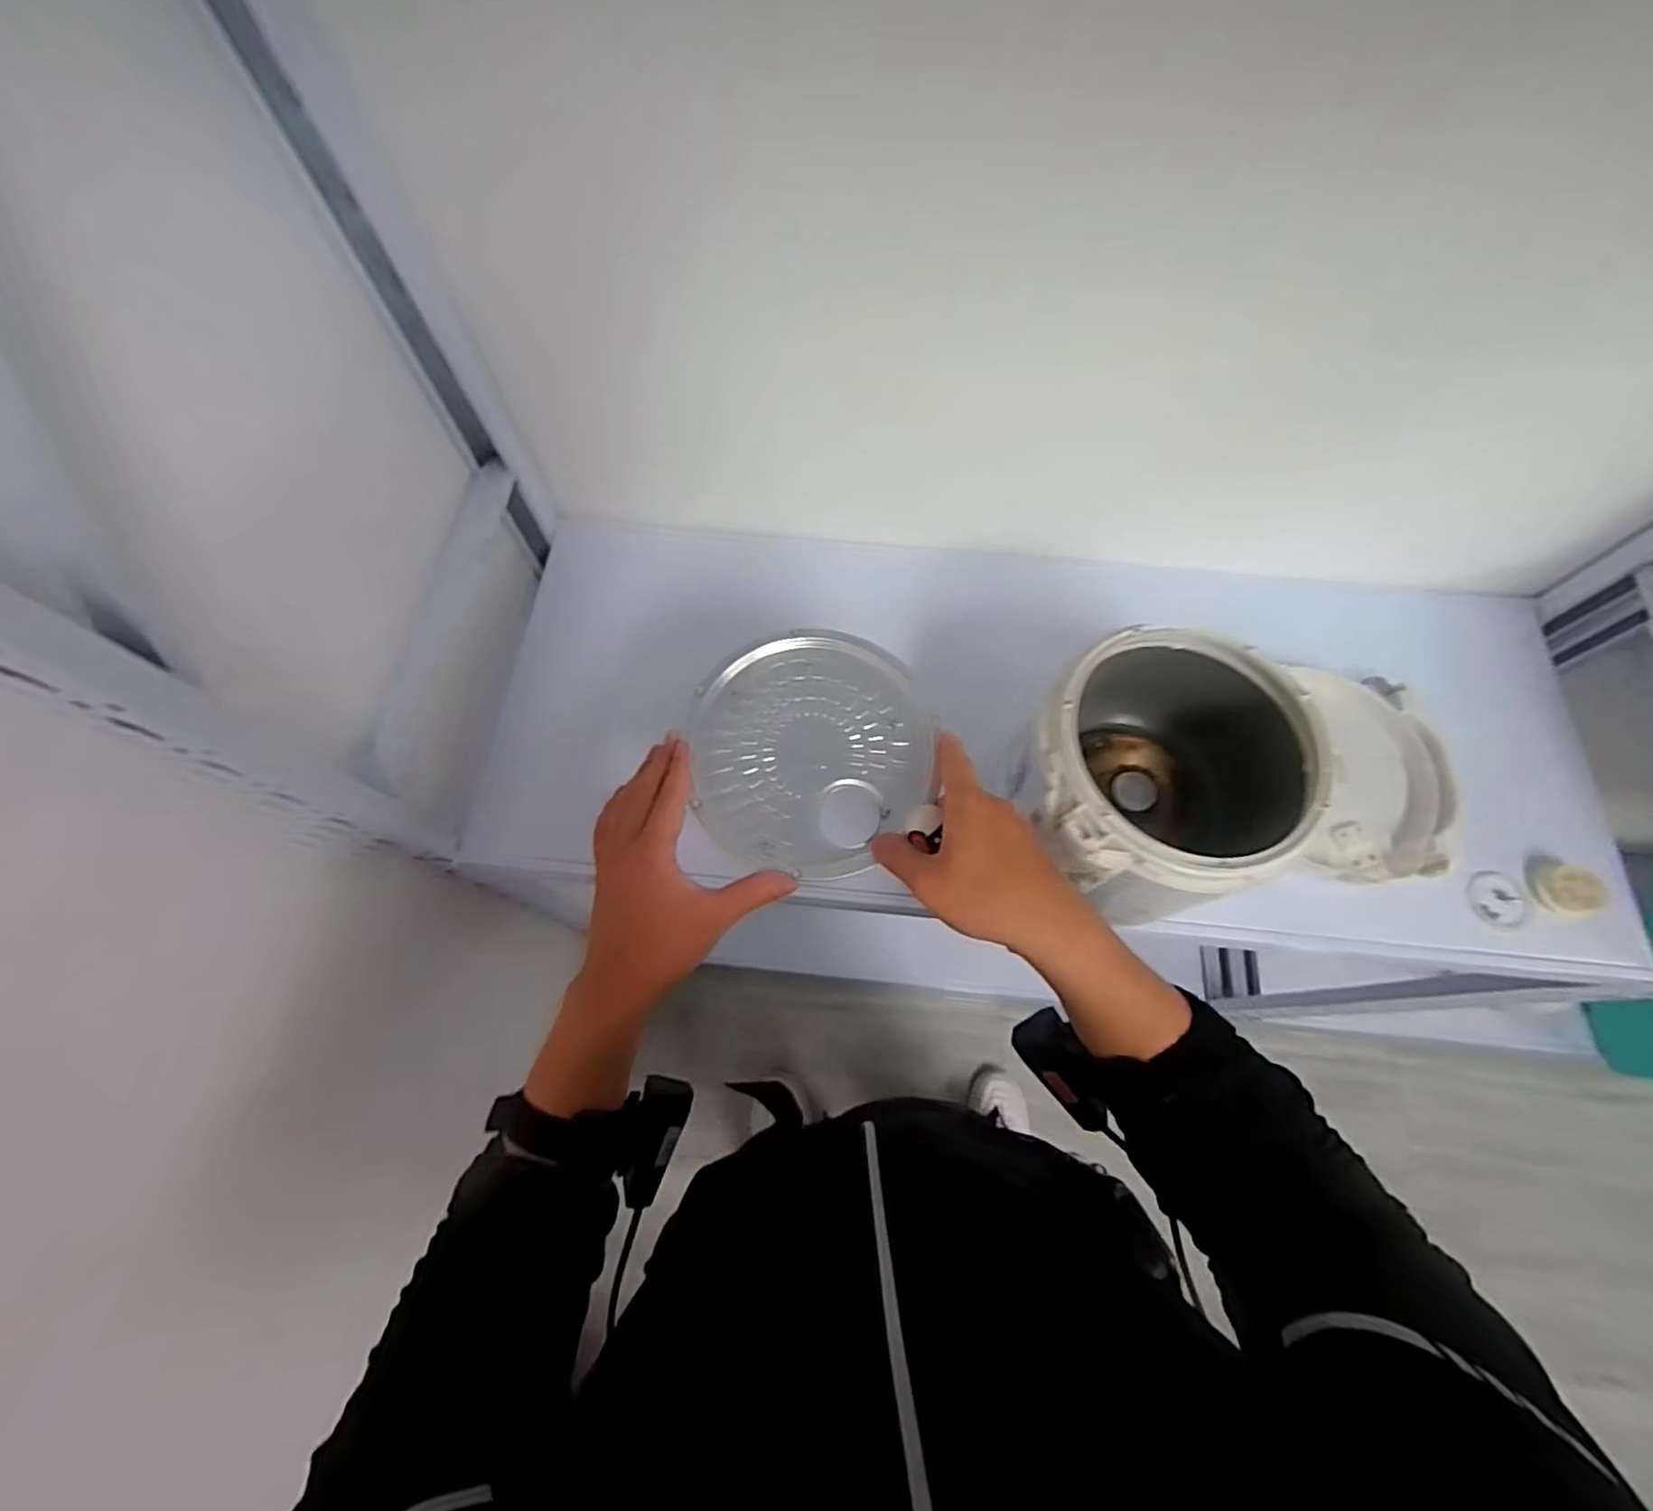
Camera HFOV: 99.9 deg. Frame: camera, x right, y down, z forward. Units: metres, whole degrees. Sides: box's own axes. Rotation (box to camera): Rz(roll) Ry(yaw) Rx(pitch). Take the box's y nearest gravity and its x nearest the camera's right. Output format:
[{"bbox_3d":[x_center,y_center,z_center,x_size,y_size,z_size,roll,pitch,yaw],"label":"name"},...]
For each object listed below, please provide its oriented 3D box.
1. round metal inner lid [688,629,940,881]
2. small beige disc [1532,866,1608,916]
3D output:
[{"bbox_3d":[-0.010,-0.003,0.499,0.167,0.021,0.172,2,72,-5],"label":"round metal inner lid"},{"bbox_3d":[0.673,0.121,0.630,0.029,0.044,0.041,-9,68,-3],"label":"small beige disc"}]

